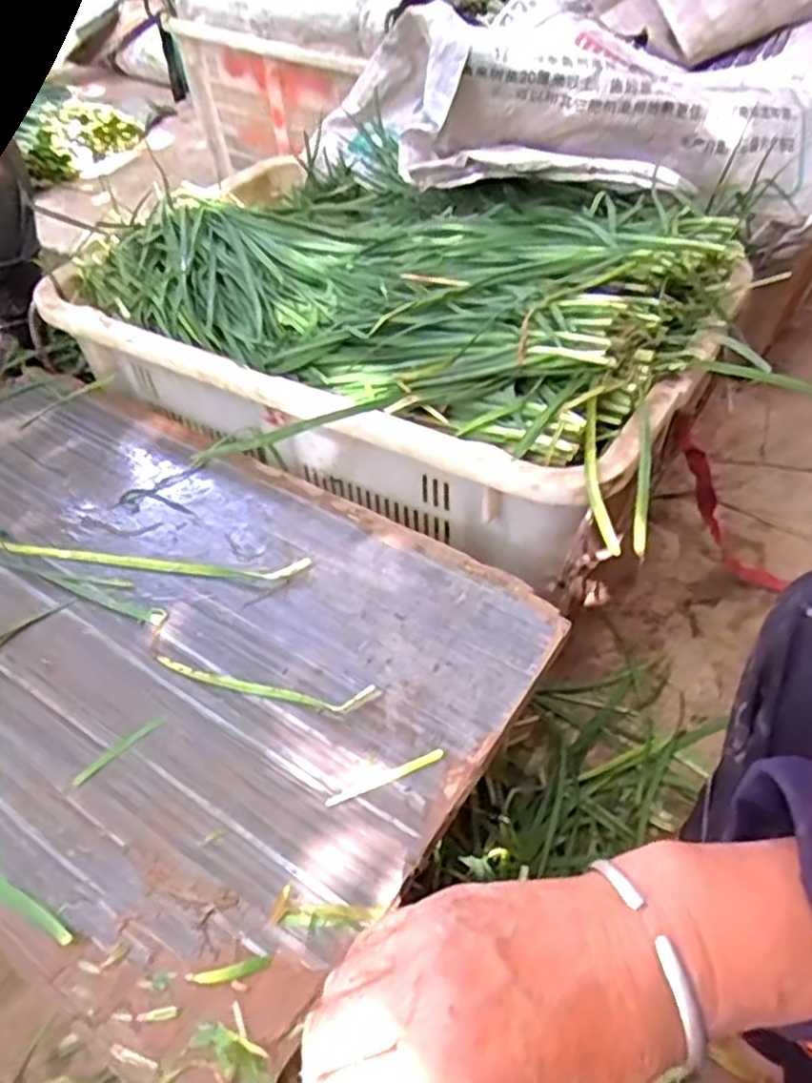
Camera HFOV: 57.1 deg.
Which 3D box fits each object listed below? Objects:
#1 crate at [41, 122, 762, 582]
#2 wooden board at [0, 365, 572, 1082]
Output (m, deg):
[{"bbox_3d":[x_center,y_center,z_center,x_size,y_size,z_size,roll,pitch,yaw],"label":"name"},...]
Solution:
[{"bbox_3d":[-0.016,-0.263,0.820,0.653,0.200,0.445,27,53,23],"label":"crate"},{"bbox_3d":[-0.266,0.048,0.632,0.704,0.029,0.412,26,52,23],"label":"wooden board"}]

